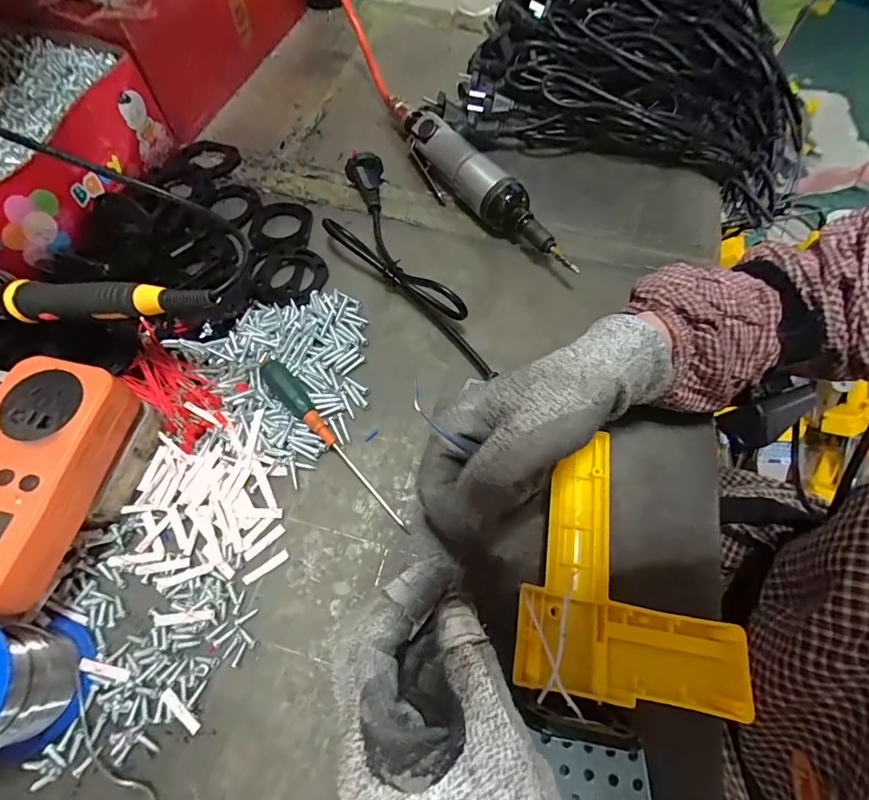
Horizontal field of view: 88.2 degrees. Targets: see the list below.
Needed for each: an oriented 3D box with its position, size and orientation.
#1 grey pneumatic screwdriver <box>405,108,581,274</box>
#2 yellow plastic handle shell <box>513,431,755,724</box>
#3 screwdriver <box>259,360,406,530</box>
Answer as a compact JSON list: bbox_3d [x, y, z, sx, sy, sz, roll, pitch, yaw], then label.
[{"bbox_3d":[0.039,-0.187,0.395,0.037,0.038,0.236,-34,69,-17],"label":"grey pneumatic screwdriver"},{"bbox_3d":[0.109,0.096,0.260,0.110,0.030,0.135,10,63,3],"label":"yellow plastic handle shell"},{"bbox_3d":[-0.069,0.029,0.294,0.019,0.024,0.143,-35,69,-18],"label":"screwdriver"}]

